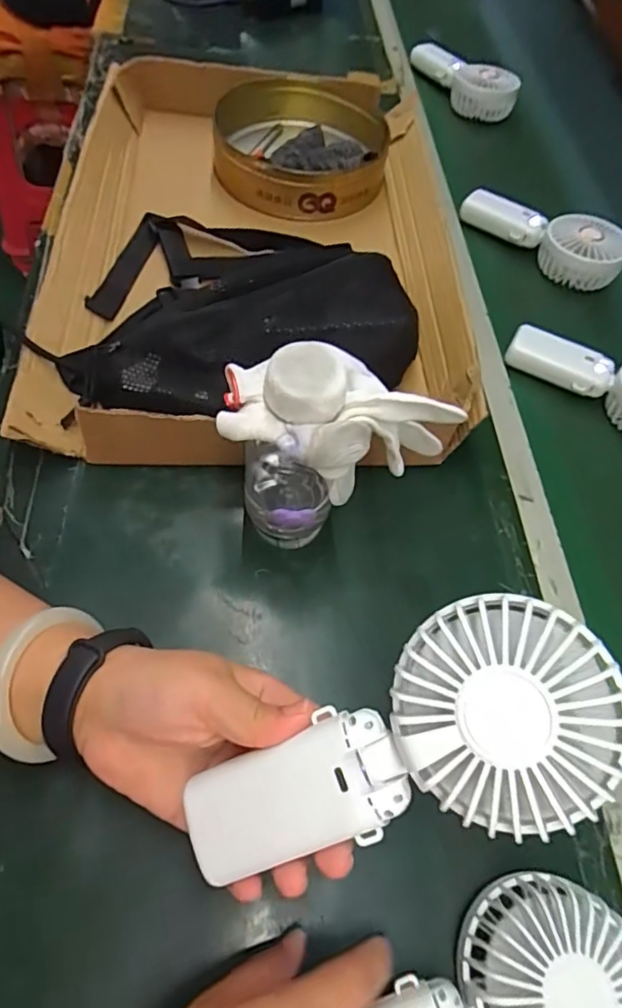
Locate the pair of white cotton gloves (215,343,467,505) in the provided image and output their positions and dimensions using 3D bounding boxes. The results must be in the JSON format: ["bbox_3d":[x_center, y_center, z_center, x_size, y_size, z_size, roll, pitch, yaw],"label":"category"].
[{"bbox_3d":[0.017,-0.043,0.320,0.135,0.081,0.073,3,59,-7],"label":"pair of white cotton gloves"}]

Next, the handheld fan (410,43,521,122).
[{"bbox_3d":[0.217,-0.612,0.790,0.074,0.048,0.173,-22,65,-20],"label":"handheld fan"}]

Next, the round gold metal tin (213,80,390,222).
[{"bbox_3d":[-0.007,-0.404,0.619,0.189,0.048,0.192,4,59,-6],"label":"round gold metal tin"}]

